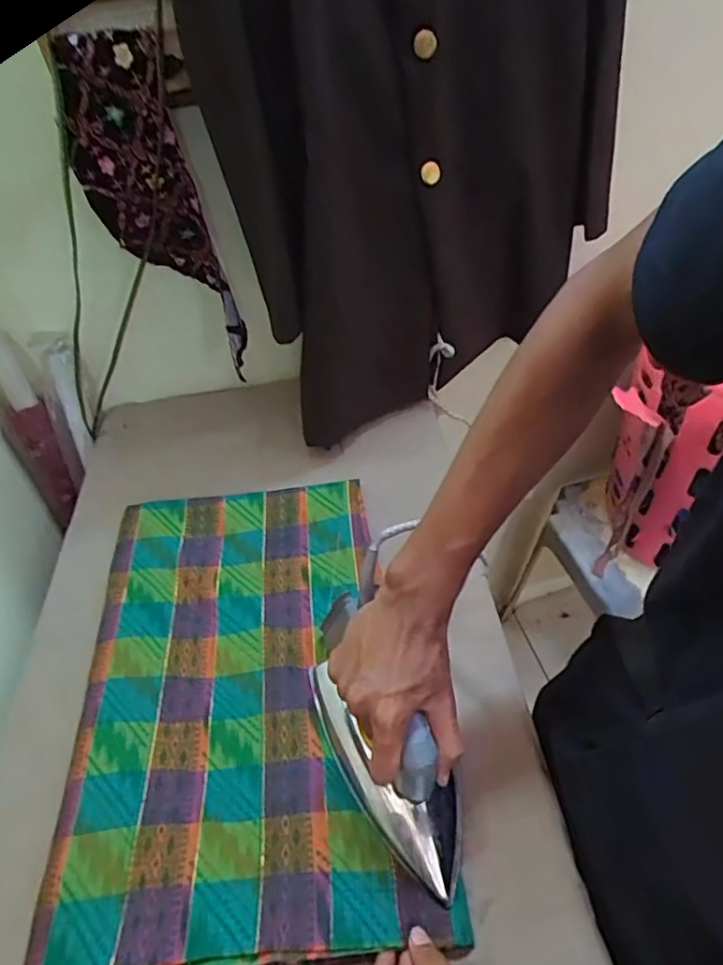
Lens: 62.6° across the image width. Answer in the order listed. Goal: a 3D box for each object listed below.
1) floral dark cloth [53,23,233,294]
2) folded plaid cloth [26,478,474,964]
[{"bbox_3d":[-0.226,-0.310,0.609,0.113,0.241,0.075,-18,46,-11],"label":"floral dark cloth"},{"bbox_3d":[-0.103,0.165,0.537,0.283,0.037,0.432,-6,46,-5],"label":"folded plaid cloth"}]

